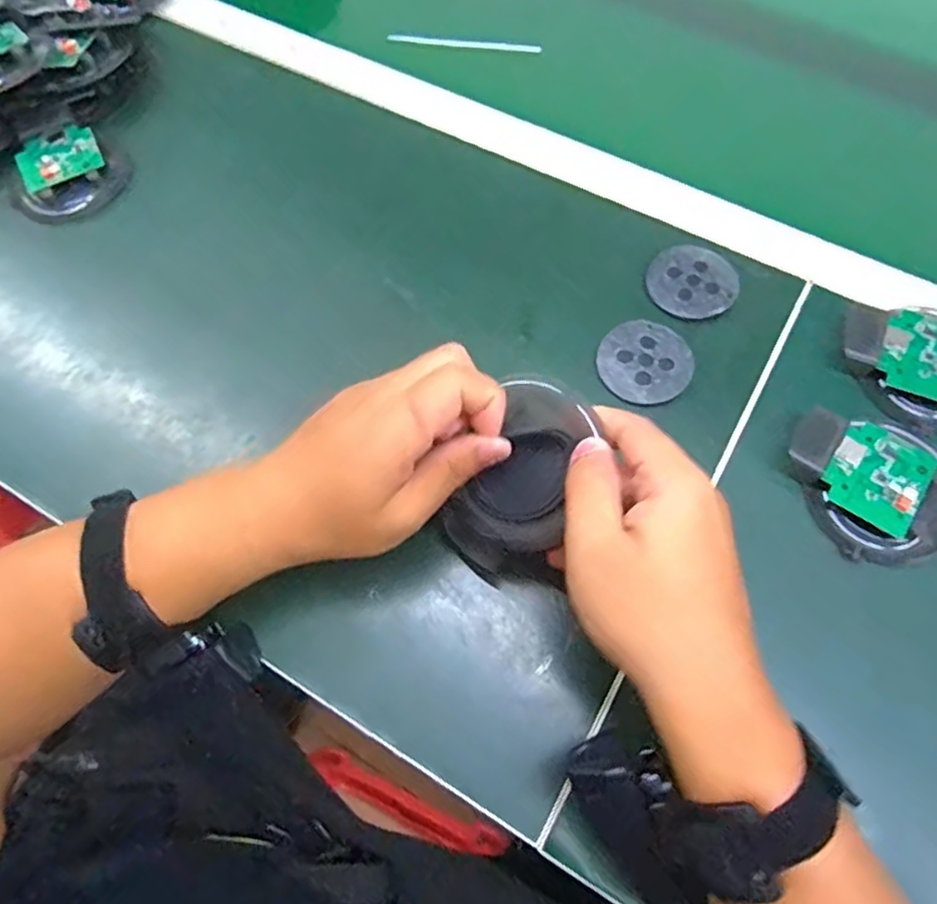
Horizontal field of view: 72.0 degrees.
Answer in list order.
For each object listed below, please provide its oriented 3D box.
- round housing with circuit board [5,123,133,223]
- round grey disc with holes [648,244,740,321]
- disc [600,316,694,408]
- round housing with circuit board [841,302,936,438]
[{"bbox_3d":[-0.320,-0.223,0.513,0.090,0.019,0.090,-1,68,2],"label":"round housing with circuit board"},{"bbox_3d":[0.159,-0.121,0.456,0.063,0.004,0.062,-1,68,2],"label":"round grey disc with holes"},{"bbox_3d":[0.119,-0.061,0.432,0.060,0.004,0.064,-1,68,2],"label":"disc"},{"bbox_3d":[0.293,-0.058,0.416,0.072,0.023,0.099,-38,72,-13],"label":"round housing with circuit board"}]

